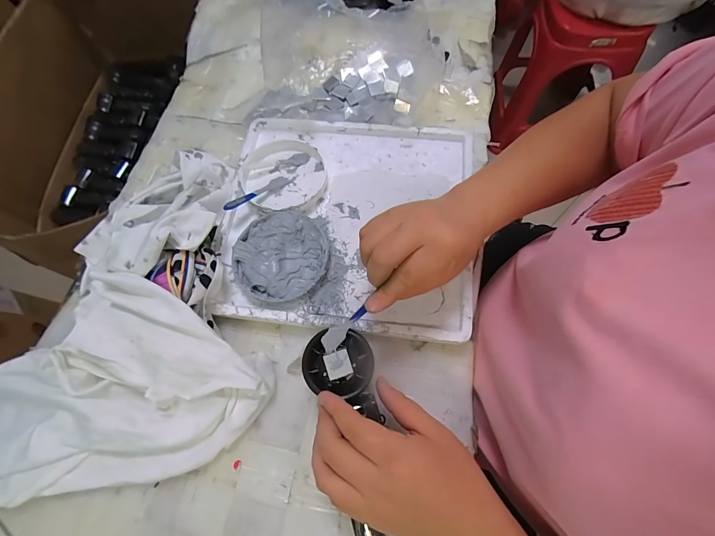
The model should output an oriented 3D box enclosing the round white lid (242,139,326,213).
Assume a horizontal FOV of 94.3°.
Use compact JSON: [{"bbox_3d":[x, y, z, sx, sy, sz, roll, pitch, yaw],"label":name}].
[{"bbox_3d":[-0.086,-0.107,0.389,0.094,0.014,0.091,-1,69,2],"label":"round white lid"}]

